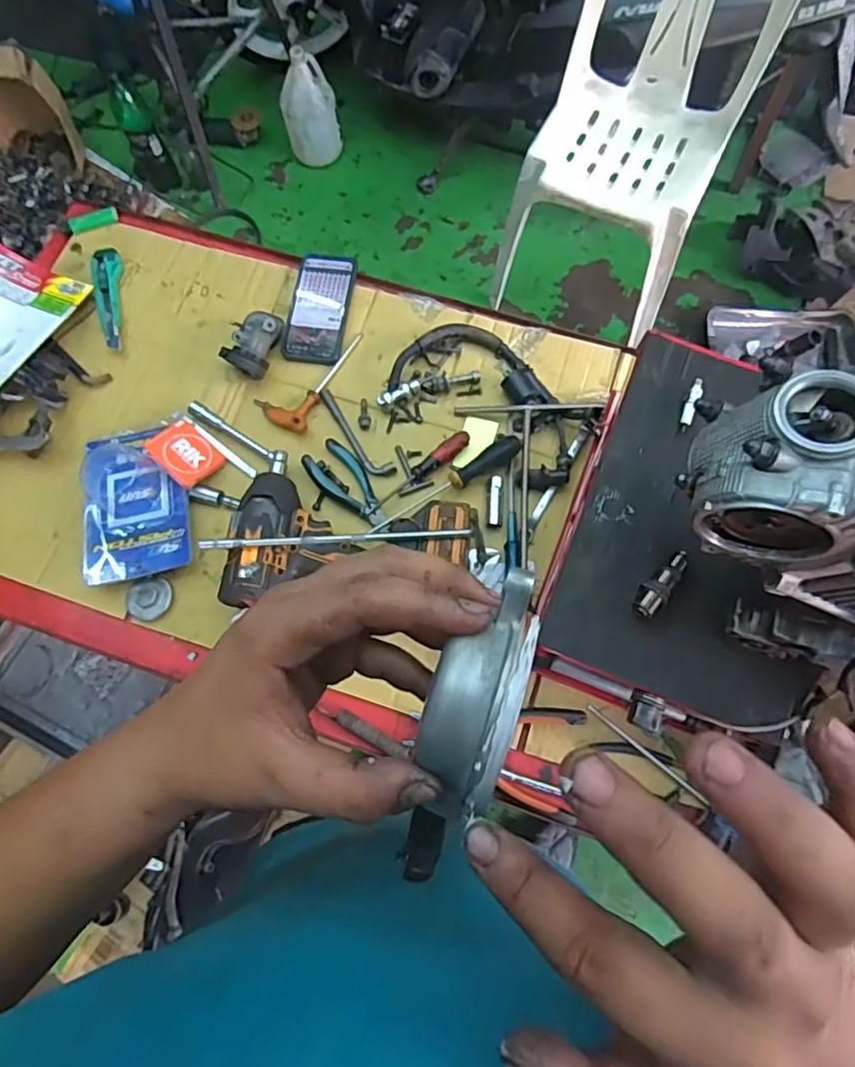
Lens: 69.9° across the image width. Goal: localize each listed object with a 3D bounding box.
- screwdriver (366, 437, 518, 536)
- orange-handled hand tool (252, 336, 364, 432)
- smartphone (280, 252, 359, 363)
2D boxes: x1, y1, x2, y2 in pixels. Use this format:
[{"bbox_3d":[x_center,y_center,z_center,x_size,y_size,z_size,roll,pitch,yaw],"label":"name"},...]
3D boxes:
[{"bbox_3d":[0.021,-0.058,0.738,0.207,0.029,0.023,-31,74,-7],"label":"screwdriver"},{"bbox_3d":[-0.156,-0.212,0.804,0.080,0.013,0.165,28,76,10],"label":"orange-handled hand tool"},{"bbox_3d":[-0.146,-0.310,0.836,0.078,0.015,0.166,8,73,5],"label":"smartphone"}]

